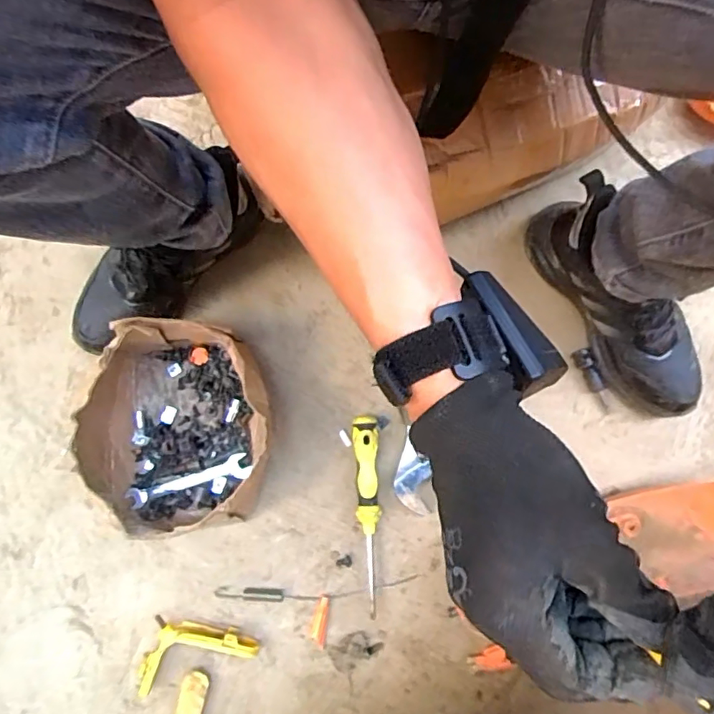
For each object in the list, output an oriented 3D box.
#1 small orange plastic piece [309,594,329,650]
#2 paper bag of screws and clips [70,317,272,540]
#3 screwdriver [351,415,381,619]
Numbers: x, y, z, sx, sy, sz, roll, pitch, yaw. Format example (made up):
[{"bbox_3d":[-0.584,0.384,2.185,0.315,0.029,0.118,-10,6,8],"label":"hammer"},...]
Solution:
[{"bbox_3d":[-0.040,0.275,0.549,0.016,0.008,0.050,6,79,0],"label":"small orange plastic piece"},{"bbox_3d":[-0.180,0.073,0.539,0.190,0.097,0.201,10,79,1],"label":"paper bag of screws and clips"},{"bbox_3d":[0.012,0.166,0.559,0.026,0.032,0.202,-3,79,-2],"label":"screwdriver"}]

